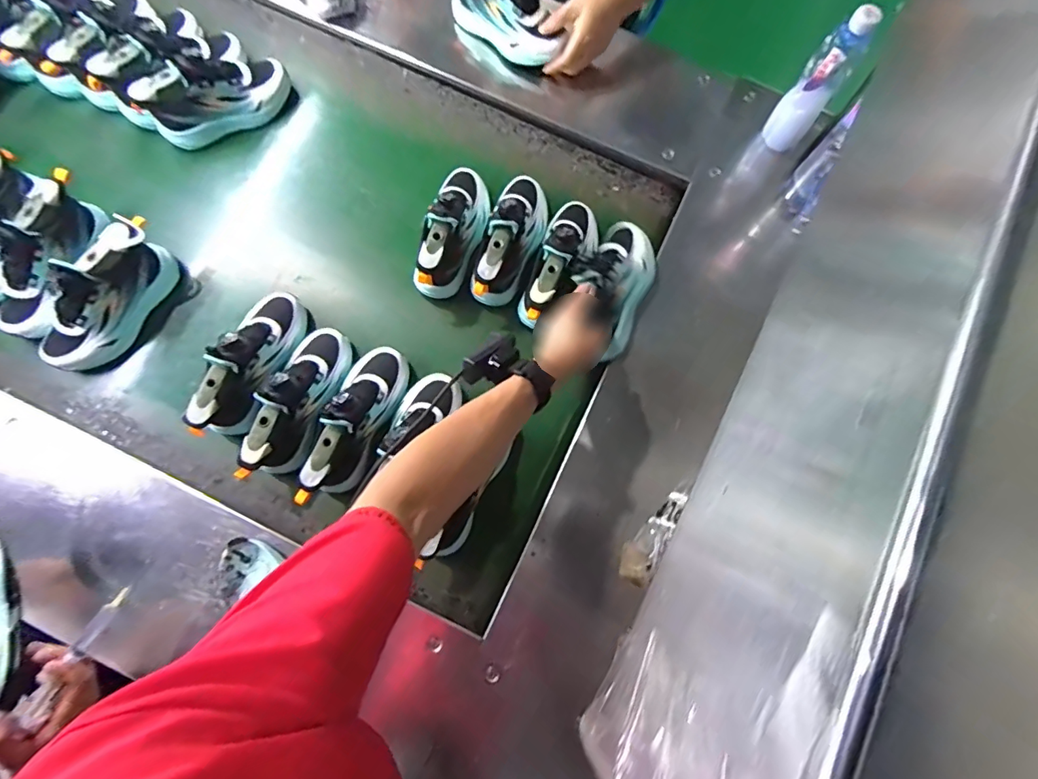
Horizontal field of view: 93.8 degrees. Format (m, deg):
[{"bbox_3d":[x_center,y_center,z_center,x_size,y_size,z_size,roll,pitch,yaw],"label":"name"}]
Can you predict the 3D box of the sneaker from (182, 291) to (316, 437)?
[{"bbox_3d":[-0.394,-0.044,0.699,0.083,0.105,0.226,19,78,4],"label":"sneaker"}]

